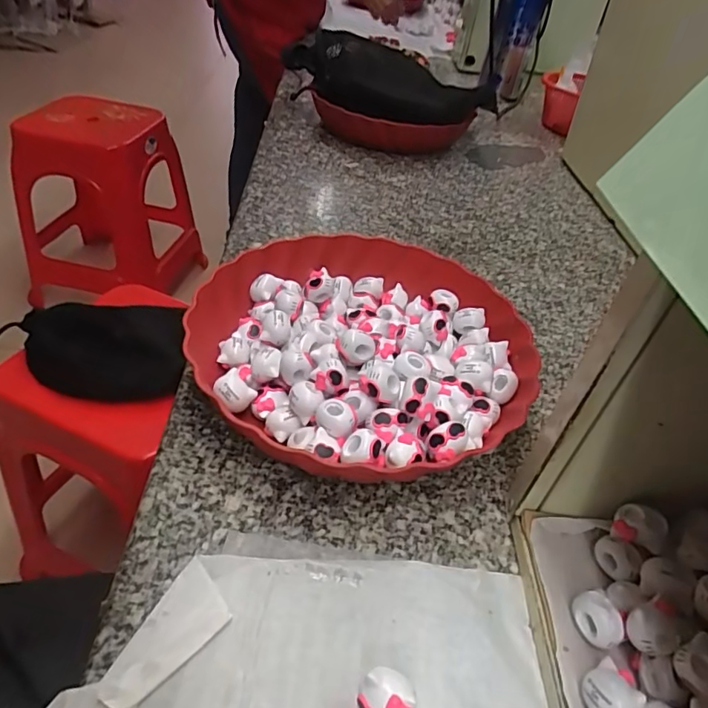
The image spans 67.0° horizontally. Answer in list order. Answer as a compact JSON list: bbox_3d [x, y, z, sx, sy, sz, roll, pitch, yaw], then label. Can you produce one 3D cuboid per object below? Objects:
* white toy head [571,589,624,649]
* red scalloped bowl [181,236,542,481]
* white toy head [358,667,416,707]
[{"bbox_3d":[0.119,0.130,0.261,0.018,0.020,0.024,-18,49,-27],"label":"white toy head"},{"bbox_3d":[0.005,-0.008,0.397,0.237,0.052,0.242,5,42,-5],"label":"red scalloped bowl"},{"bbox_3d":[0.015,0.155,0.239,0.020,0.019,0.023,-23,51,-31],"label":"white toy head"}]

